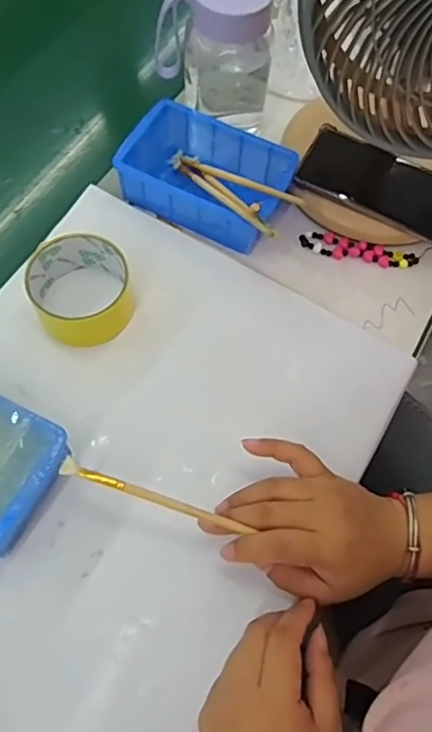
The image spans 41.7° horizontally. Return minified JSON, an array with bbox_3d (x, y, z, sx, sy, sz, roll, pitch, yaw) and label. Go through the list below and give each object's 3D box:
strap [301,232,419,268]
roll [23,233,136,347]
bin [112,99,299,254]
[{"bbox_3d":[0.133,-0.107,0.528,0.107,0.007,0.022,13,65,3],"label":"strap"},{"bbox_3d":[-0.112,-0.067,0.474,0.082,0.044,0.080,1,65,-2],"label":"roll"},{"bbox_3d":[-0.010,-0.176,0.526,0.150,0.048,0.095,24,66,9],"label":"bin"}]

